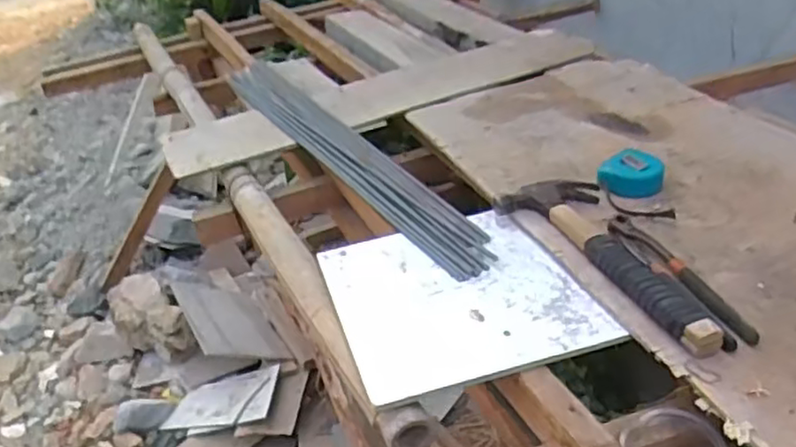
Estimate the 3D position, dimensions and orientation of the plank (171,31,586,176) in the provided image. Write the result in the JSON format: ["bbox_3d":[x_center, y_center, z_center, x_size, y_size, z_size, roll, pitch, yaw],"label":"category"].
[{"bbox_3d":[-0.015,-0.258,1.295,0.866,0.018,0.227,-20,33,-17],"label":"plank"}]

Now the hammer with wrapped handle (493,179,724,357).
[{"bbox_3d":[0.255,0.024,0.762,0.110,0.030,0.335,-20,34,-20],"label":"hammer with wrapped handle"}]

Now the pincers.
[{"bbox_3d":[0.301,0.054,0.715,0.037,0.016,0.215,-14,33,-11],"label":"pincers"}]

